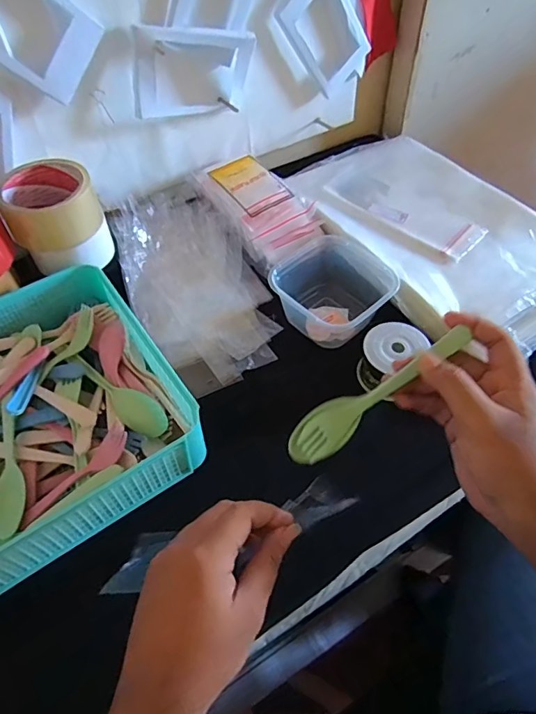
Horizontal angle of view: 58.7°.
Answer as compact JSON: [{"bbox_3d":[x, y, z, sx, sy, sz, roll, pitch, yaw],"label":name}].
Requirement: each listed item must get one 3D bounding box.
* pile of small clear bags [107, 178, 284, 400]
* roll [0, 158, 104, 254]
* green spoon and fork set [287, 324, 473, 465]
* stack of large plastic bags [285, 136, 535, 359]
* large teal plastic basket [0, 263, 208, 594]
[{"bbox_3d":[-0.090,-0.096,0.573,0.148,0.029,0.288,-24,67,-21],"label":"pile of small clear bags"},{"bbox_3d":[-0.231,-0.161,0.502,0.092,0.061,0.082,-29,58,-20],"label":"roll"},{"bbox_3d":[0.081,0.027,0.347,0.151,0.019,0.032,-33,58,-2],"label":"green spoon and fork set"},{"bbox_3d":[0.214,-0.166,0.620,0.250,0.034,0.387,-27,57,-18],"label":"stack of large plastic bags"},{"bbox_3d":[-0.225,0.045,0.452,0.243,0.070,0.271,-29,58,-19],"label":"large teal plastic basket"}]

